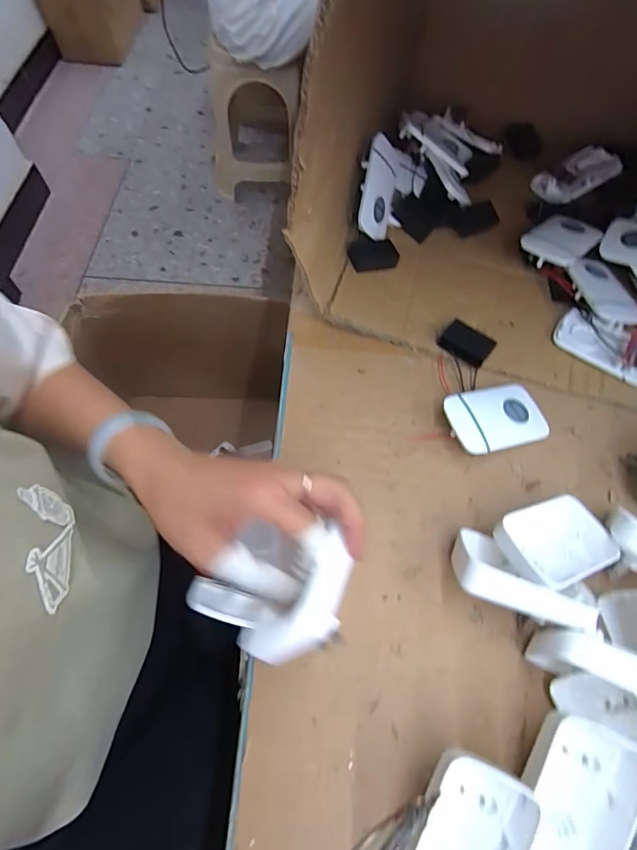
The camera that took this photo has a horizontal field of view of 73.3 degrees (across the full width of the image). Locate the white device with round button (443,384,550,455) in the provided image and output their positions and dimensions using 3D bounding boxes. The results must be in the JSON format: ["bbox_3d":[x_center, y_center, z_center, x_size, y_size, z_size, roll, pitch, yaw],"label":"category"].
[{"bbox_3d":[0.162,-0.005,0.390,0.090,0.023,0.059,-15,67,-8],"label":"white device with round button"}]

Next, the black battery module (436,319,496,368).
[{"bbox_3d":[0.145,-0.080,0.420,0.048,0.014,0.028,34,69,13],"label":"black battery module"}]

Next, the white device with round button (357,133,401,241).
[{"bbox_3d":[0.064,-0.251,0.458,0.011,0.048,0.095,21,99,47],"label":"white device with round button"}]

